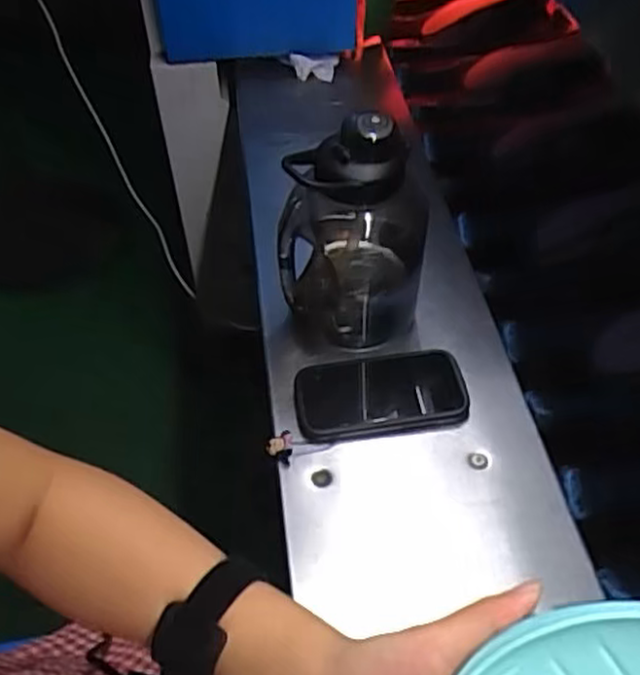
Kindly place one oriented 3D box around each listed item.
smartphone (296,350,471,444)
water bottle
[{"bbox_3d":[0.057,0.050,0.652,0.156,0.014,0.088,-7,50,-6],"label":"smartphone"},{"bbox_3d":[0.031,-0.092,0.657,0.130,0.232,0.111,10,50,8],"label":"water bottle"}]

